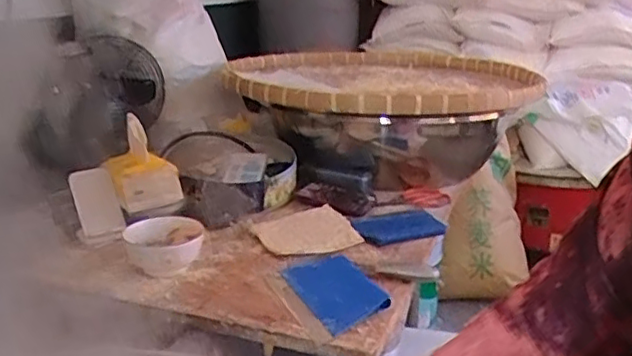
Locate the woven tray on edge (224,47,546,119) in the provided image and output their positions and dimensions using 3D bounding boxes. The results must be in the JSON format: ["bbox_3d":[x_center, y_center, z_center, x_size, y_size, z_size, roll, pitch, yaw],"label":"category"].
[{"bbox_3d":[0.150,-0.220,1.388,0.656,0.082,0.659,-3,19,-11],"label":"woven tray on edge"}]

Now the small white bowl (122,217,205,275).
[{"bbox_3d":[-0.234,0.107,0.977,0.120,0.064,0.111,-8,18,-21],"label":"small white bowl"}]

